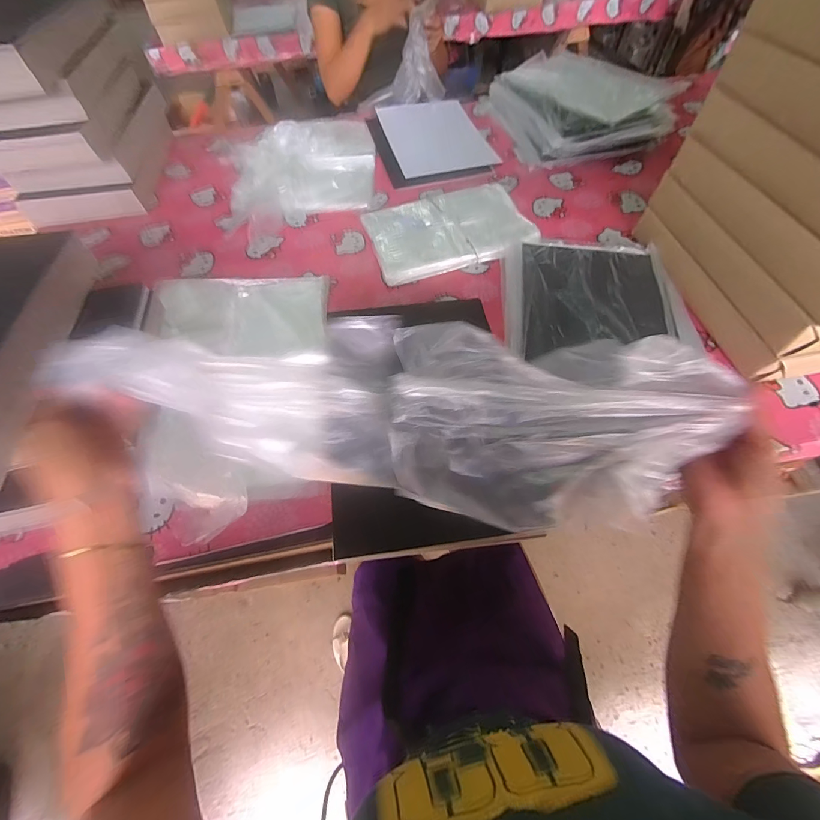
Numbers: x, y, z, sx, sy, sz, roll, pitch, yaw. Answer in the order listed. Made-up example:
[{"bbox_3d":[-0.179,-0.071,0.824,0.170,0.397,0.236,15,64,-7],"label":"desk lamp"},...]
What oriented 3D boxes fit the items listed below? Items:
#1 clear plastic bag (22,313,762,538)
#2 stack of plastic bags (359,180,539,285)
[{"bbox_3d":[-0.011,0.005,0.348,0.544,0.111,0.175,2,59,3],"label":"clear plastic bag"},{"bbox_3d":[0.077,-0.374,0.760,0.316,0.032,0.218,-17,60,-8],"label":"stack of plastic bags"}]

